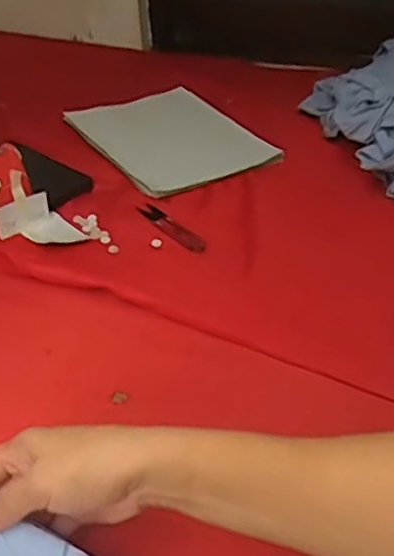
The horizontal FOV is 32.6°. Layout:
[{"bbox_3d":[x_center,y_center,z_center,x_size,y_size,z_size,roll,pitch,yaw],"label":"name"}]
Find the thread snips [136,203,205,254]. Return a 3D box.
[{"bbox_3d":[-0.028,-0.058,0.768,0.024,0.005,0.105,-30,45,-31],"label":"thread snips"}]

